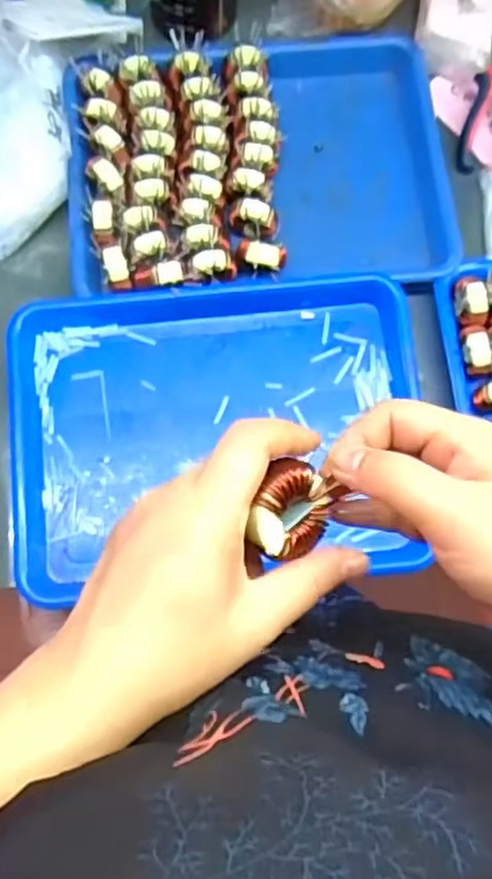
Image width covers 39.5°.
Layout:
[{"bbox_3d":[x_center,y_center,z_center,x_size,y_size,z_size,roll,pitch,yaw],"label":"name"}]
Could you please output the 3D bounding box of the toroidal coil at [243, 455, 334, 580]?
[{"bbox_3d":[0.015,0.029,0.295,0.038,0.023,0.041,0,100,-34],"label":"toroidal coil"}]

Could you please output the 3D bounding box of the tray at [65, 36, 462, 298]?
[{"bbox_3d":[0.011,-0.251,0.610,0.333,0.042,0.250,-4,77,-3],"label":"tray"}]

